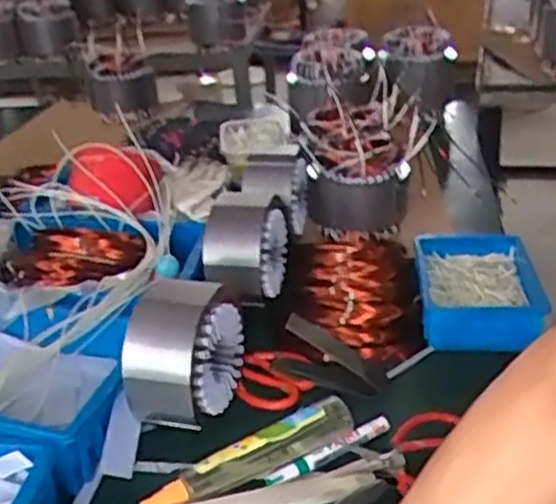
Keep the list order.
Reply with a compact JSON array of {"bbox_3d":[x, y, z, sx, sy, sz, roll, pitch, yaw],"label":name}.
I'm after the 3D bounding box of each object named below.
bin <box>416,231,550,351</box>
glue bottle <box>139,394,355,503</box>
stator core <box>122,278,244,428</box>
[{"bbox_3d":[0.256,0.041,0.999,0.152,0.048,0.236,-1,28,7],"label":"bin"},{"bbox_3d":[-0.028,0.200,0.768,0.221,0.040,0.038,-16,31,-22],"label":"glue bottle"},{"bbox_3d":[-0.096,0.102,0.807,0.080,0.125,0.125,5,29,18],"label":"stator core"}]

